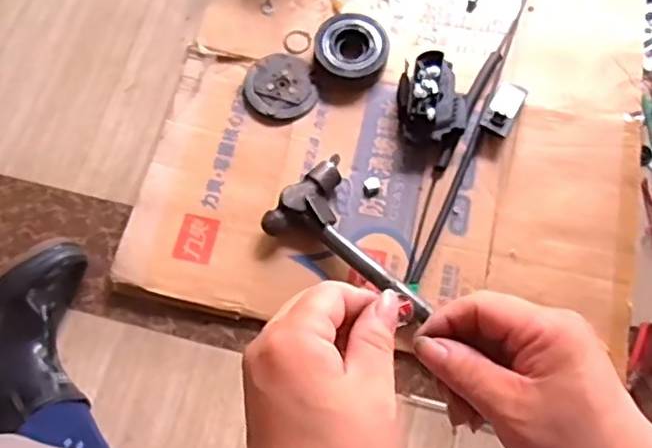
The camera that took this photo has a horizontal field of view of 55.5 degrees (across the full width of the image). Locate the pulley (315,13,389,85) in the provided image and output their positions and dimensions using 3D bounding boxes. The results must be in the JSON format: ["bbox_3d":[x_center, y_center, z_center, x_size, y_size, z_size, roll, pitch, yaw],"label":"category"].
[{"bbox_3d":[0.036,-0.245,0.870,0.102,0.038,0.096,11,70,8],"label":"pulley"}]

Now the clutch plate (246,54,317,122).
[{"bbox_3d":[-0.064,-0.192,0.874,0.093,0.017,0.106,-15,70,-5],"label":"clutch plate"}]

